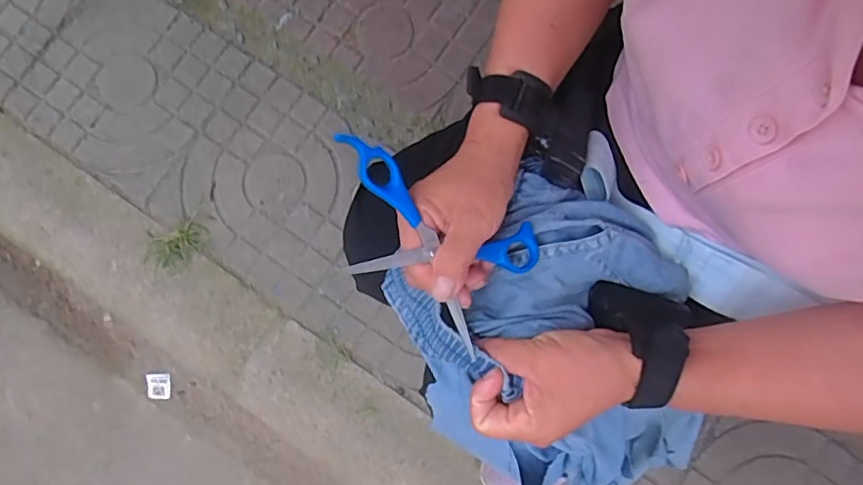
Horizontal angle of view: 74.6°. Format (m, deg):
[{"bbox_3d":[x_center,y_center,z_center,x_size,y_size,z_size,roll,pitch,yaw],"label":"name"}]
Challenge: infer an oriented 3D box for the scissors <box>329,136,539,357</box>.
[{"bbox_3d":[-0.007,-0.010,0.379,0.158,0.013,0.100,37,76,-16],"label":"scissors"}]

